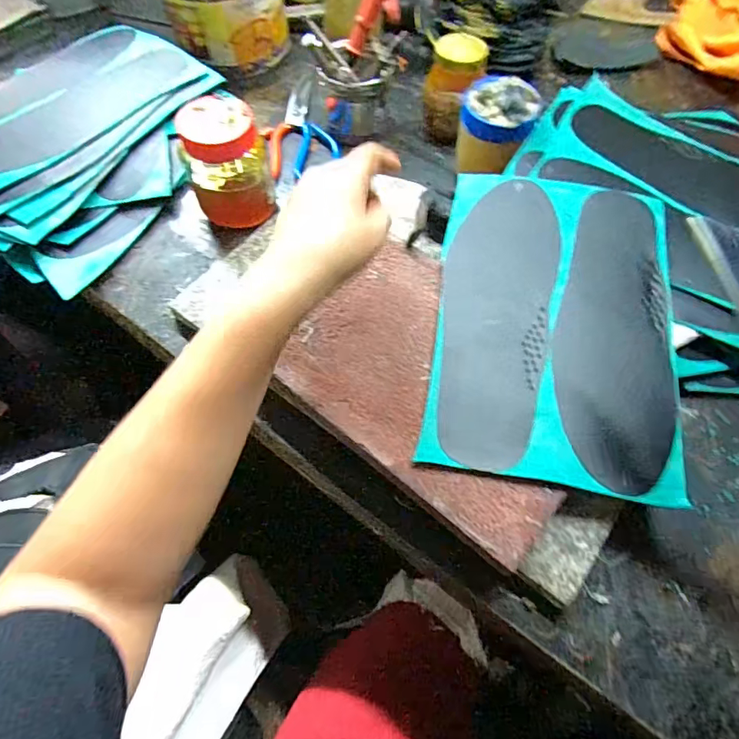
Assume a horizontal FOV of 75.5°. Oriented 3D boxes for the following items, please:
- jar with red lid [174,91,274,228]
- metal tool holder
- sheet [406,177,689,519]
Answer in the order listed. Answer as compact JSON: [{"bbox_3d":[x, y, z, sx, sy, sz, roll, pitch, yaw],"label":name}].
[{"bbox_3d":[-0.141,-0.200,0.474,0.078,0.109,0.063,-18,63,-8],"label":"jar with red lid"},{"bbox_3d":[-0.017,-0.316,0.557,0.079,0.075,0.064,-10,63,-5],"label":"metal tool holder"},{"bbox_3d":[0.153,-0.046,0.393,0.188,0.008,0.280,9,66,4],"label":"sheet"}]

